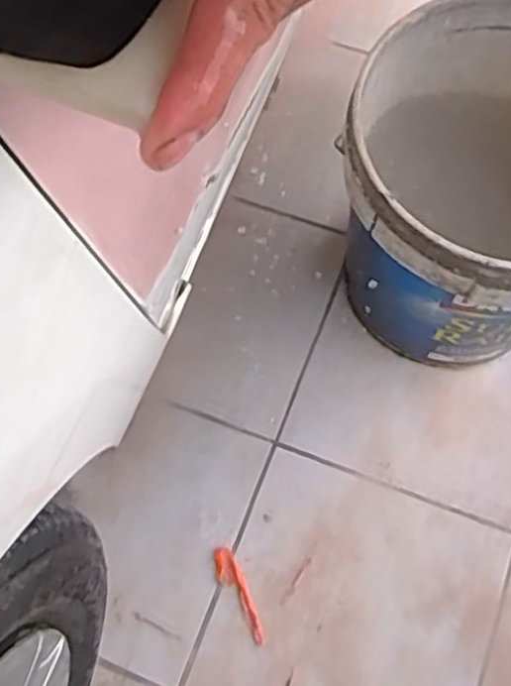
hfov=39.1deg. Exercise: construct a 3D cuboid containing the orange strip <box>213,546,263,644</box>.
[{"bbox_3d":[-0.020,0.292,0.834,0.028,0.005,0.114,-26,69,-8],"label":"orange strip"}]

